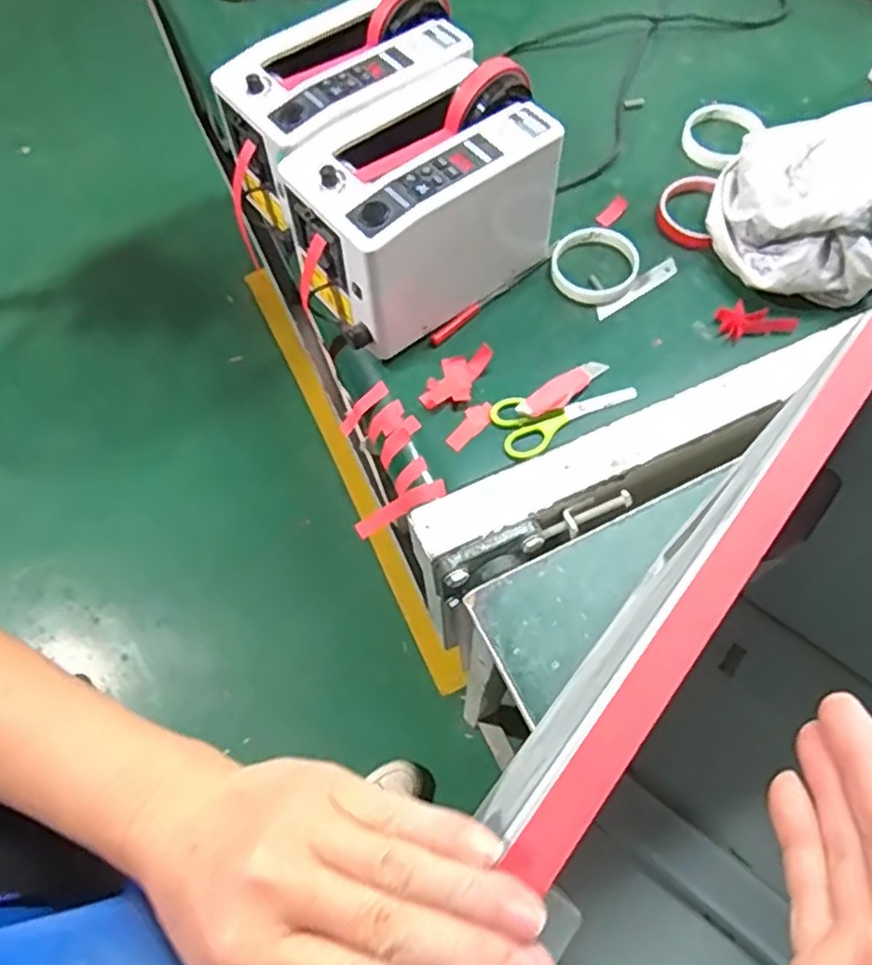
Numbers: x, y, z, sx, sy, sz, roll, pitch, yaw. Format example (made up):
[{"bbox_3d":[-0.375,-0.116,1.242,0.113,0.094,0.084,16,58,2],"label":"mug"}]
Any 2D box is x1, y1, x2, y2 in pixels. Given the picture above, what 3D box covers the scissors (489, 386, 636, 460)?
[{"bbox_3d":[0.117,-0.064,0.621,0.130,0.014,0.057,-19,66,-6],"label":"scissors"}]

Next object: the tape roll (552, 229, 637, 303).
[{"bbox_3d":[0.158,-0.219,0.698,0.084,0.012,0.092,-1,65,2],"label":"tape roll"}]

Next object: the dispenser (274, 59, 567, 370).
[{"bbox_3d":[-0.010,-0.246,0.632,0.242,0.139,0.136,-34,69,-12],"label":"dispenser"}]

